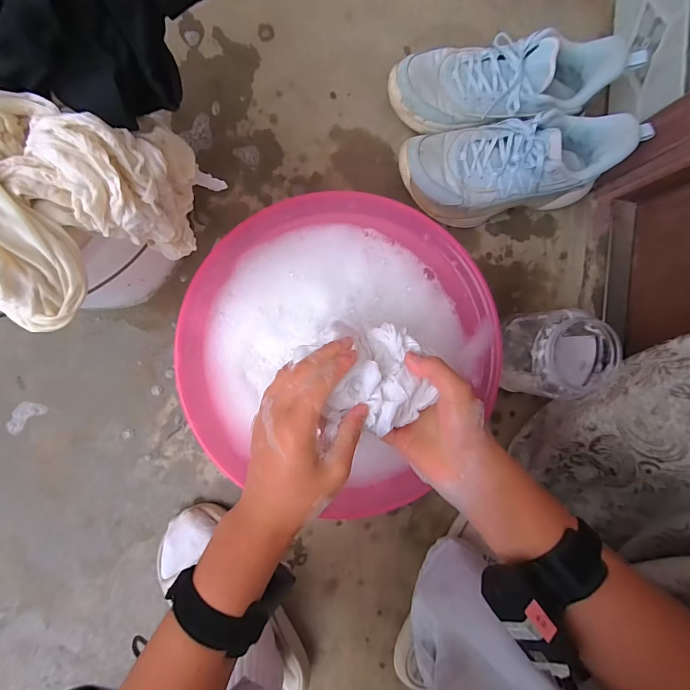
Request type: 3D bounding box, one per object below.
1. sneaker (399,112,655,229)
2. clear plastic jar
[{"bbox_3d":[0.206,-0.230,0.484,0.254,0.120,0.107,-13,92,-7],"label":"sneaker"},{"bbox_3d":[0.256,0.011,0.484,0.086,0.138,0.101,2,91,-7],"label":"clear plastic jar"}]

